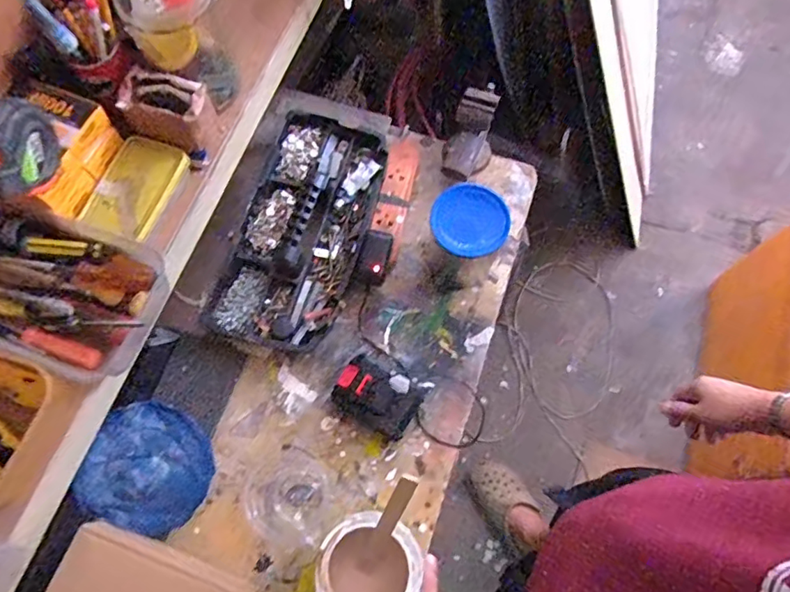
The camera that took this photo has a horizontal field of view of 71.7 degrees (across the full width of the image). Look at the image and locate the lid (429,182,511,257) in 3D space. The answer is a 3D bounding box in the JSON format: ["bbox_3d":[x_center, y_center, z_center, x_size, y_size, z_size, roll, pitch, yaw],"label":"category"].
[{"bbox_3d":[0.095,-0.096,0.689,0.094,0.016,0.095,0,70,0],"label":"lid"}]

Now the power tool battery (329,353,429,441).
[{"bbox_3d":[-0.021,0.124,0.705,0.108,0.052,0.087,30,73,10],"label":"power tool battery"}]

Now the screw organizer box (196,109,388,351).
[{"bbox_3d":[-0.131,-0.104,0.779,0.179,0.050,0.359,15,71,6],"label":"screw organizer box"}]

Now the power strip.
[{"bbox_3d":[-0.005,-0.130,0.789,0.049,0.031,0.247,13,71,5],"label":"power strip"}]

